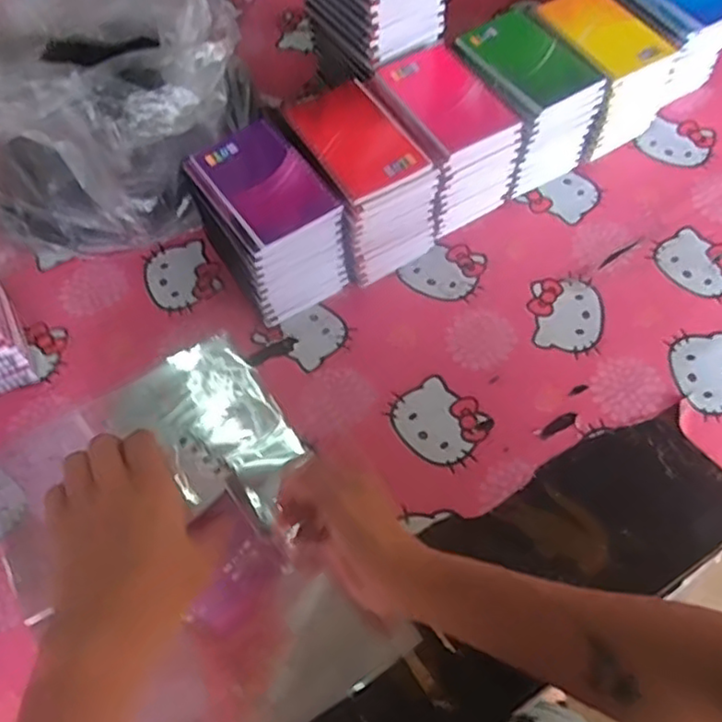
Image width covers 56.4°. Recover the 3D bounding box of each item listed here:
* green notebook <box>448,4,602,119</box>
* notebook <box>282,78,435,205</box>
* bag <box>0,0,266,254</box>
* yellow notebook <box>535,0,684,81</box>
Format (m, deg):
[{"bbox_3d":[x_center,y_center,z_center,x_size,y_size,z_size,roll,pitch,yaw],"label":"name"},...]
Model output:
[{"bbox_3d":[0.154,-0.294,0.651,0.089,0.015,0.124,-32,65,-15],"label":"green notebook"},{"bbox_3d":[-0.002,-0.201,0.603,0.083,0.010,0.126,-29,65,-14],"label":"notebook"},{"bbox_3d":[-0.240,-0.243,0.650,0.262,0.214,0.215,5,62,4],"label":"bag"},{"bbox_3d":[0.256,-0.340,0.684,0.105,0.012,0.124,-25,64,-12],"label":"yellow notebook"}]

